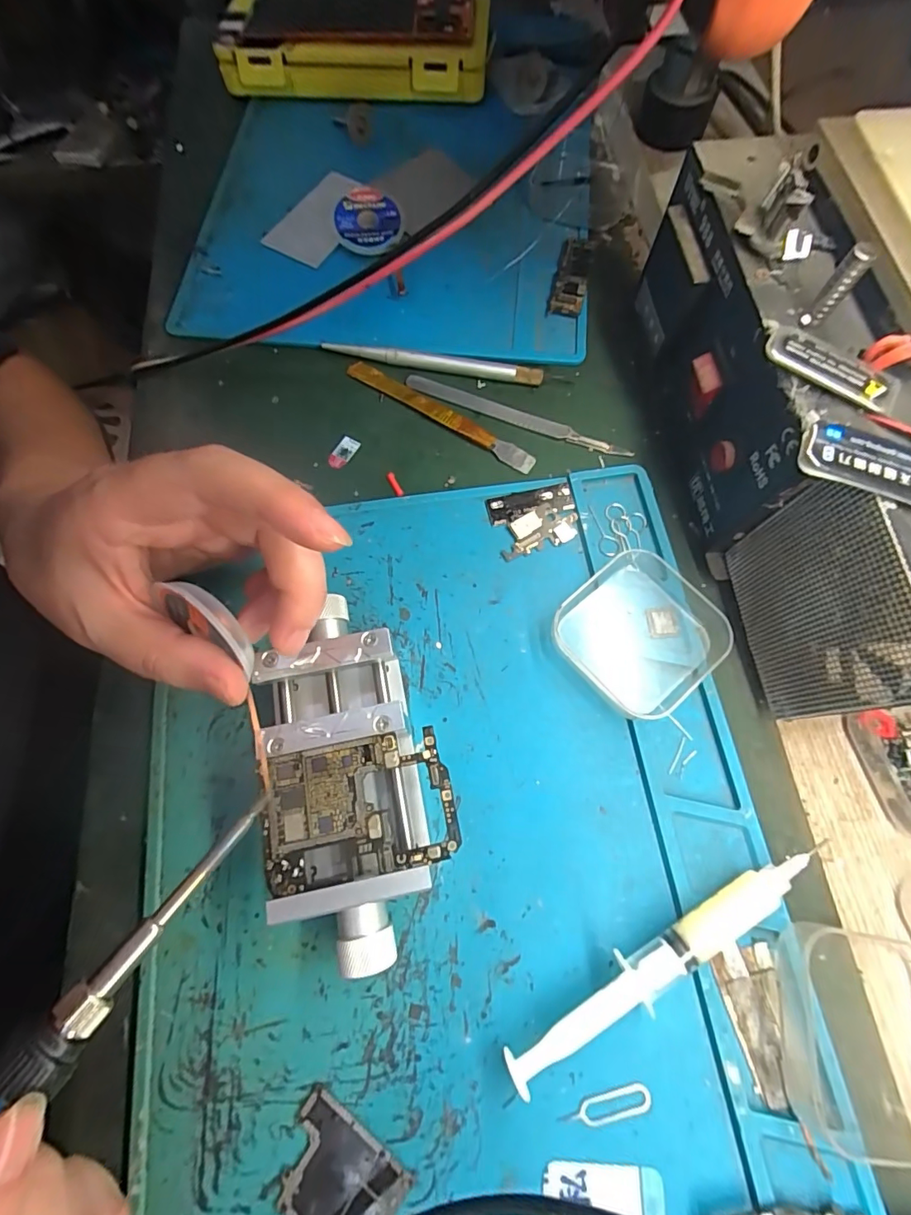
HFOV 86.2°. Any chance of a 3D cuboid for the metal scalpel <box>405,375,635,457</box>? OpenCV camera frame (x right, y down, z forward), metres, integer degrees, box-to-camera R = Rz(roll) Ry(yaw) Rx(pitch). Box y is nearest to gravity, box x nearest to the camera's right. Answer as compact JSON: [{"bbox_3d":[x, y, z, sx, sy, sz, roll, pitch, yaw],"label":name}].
[{"bbox_3d":[0.034,-0.106,0.269,0.128,0.006,0.011,21,72,8],"label":"metal scalpel"}]

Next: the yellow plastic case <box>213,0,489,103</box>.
[{"bbox_3d":[-0.073,-0.423,0.359,0.194,0.035,0.104,6,70,3],"label":"yellow plastic case"}]

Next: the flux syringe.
[{"bbox_3d":[0.078,0.128,0.179,0.135,0.017,0.015,-28,72,-9],"label":"flux syringe"}]

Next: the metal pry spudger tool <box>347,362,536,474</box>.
[{"bbox_3d":[-0.009,-0.108,0.269,0.120,0.004,0.011,33,74,12],"label":"metal pry spudger tool"}]

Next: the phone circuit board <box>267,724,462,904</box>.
[{"bbox_3d":[-0.036,0.073,0.178,0.068,0.004,0.047,-11,72,-4],"label":"phone circuit board"}]

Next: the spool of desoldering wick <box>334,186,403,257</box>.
[{"bbox_3d":[-0.056,-0.241,0.302,0.037,0.014,0.047,-38,74,-12],"label":"spool of desoldering wick"}]

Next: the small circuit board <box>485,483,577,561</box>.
[{"bbox_3d":[0.040,-0.045,0.246,0.043,0.004,0.033,-15,71,-4],"label":"small circuit board"}]

